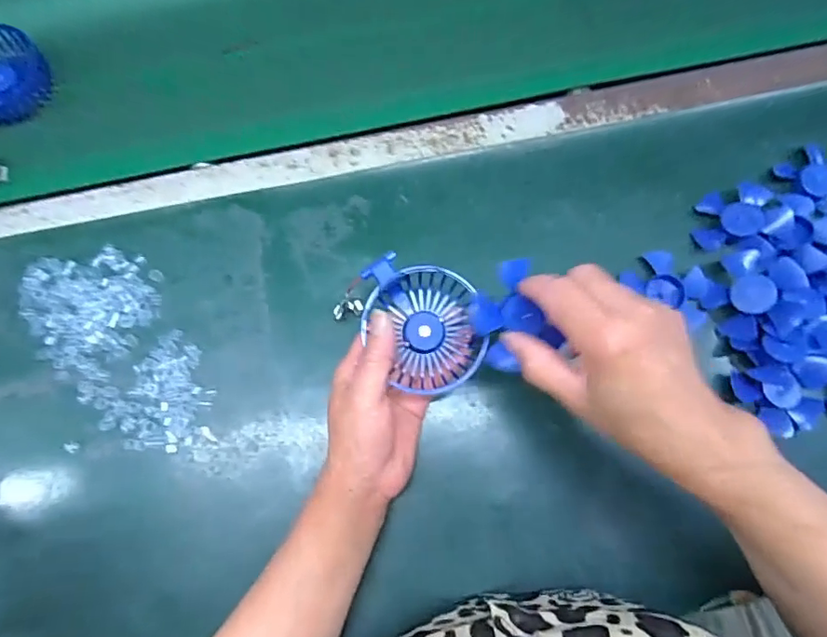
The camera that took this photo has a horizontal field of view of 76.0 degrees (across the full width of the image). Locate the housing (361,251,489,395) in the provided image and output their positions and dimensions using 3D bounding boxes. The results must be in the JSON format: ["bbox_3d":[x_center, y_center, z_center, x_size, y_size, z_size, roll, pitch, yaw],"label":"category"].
[{"bbox_3d":[0.008,0.007,0.392,0.086,0.037,0.090,5,77,2],"label":"housing"}]

